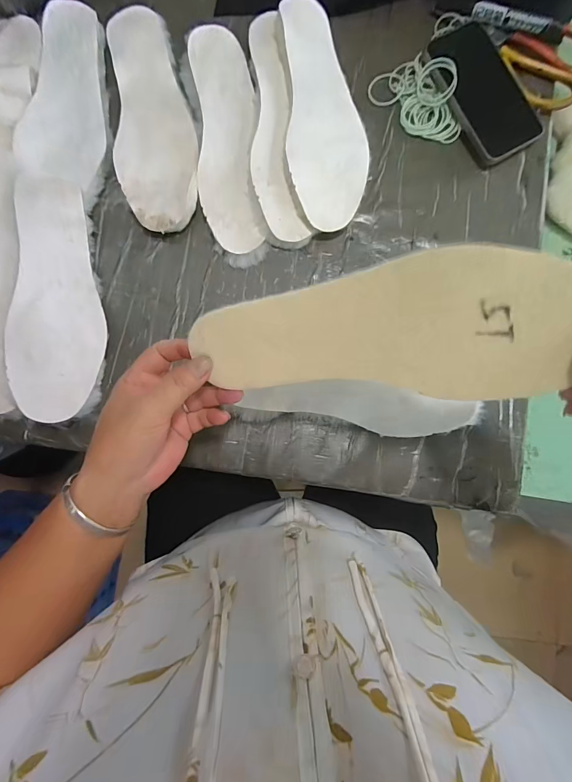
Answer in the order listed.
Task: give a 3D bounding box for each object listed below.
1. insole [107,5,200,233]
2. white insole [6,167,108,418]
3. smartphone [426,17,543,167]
[{"bbox_3d":[-0.150,-0.311,0.413,0.089,0.011,0.261,-5,83,-3],"label":"insole"},{"bbox_3d":[-0.244,-0.103,0.380,0.082,0.013,0.261,-5,83,-3],"label":"white insole"},{"bbox_3d":[0.226,-0.339,0.412,0.079,0.012,0.150,-27,91,0],"label":"smartphone"}]

